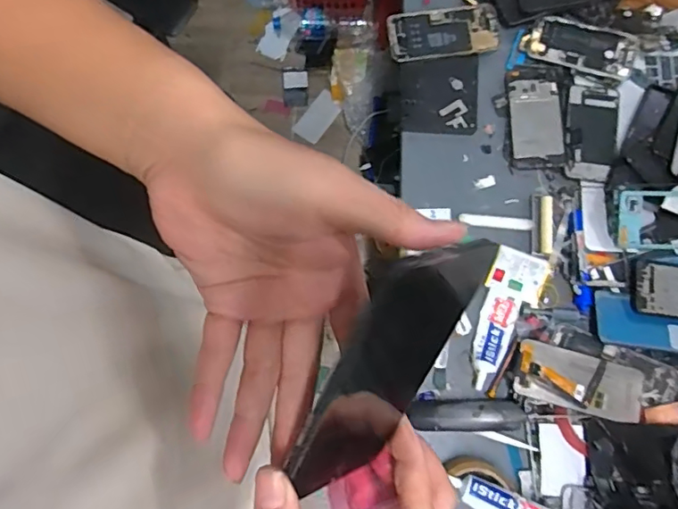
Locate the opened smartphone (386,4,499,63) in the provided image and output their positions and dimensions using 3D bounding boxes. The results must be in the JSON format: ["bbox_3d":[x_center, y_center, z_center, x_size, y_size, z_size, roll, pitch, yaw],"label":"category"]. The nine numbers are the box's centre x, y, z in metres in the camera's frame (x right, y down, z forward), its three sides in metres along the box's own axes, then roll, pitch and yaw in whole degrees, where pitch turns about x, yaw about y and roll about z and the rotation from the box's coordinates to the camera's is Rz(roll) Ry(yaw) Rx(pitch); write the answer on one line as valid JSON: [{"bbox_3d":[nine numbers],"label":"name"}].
[{"bbox_3d":[0.155,-0.326,0.807,0.160,0.008,0.079,-8,77,-2],"label":"opened smartphone"}]

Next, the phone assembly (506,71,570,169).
[{"bbox_3d":[0.283,-0.194,0.785,0.078,0.012,0.143,0,77,0],"label":"phone assembly"}]

